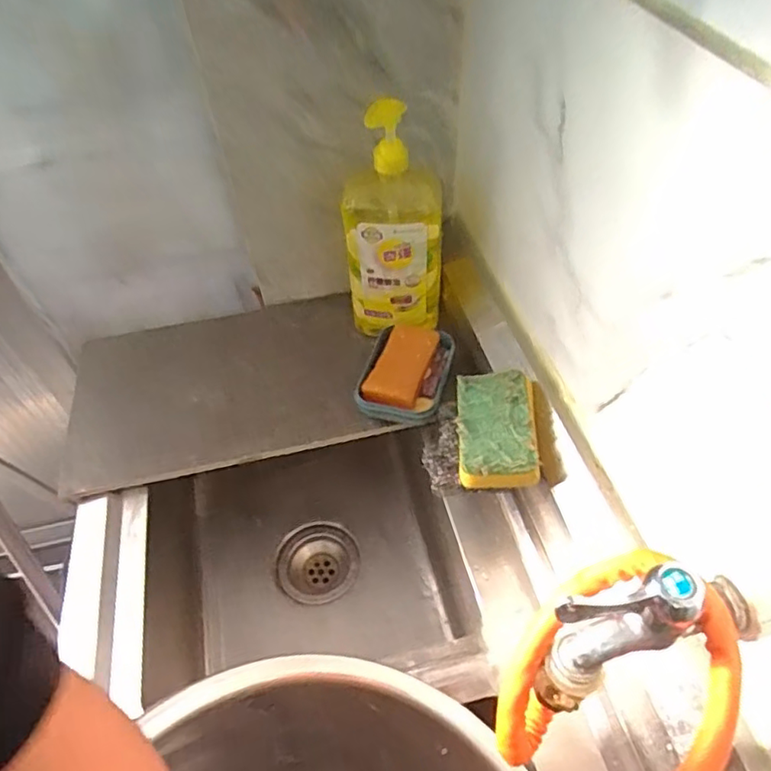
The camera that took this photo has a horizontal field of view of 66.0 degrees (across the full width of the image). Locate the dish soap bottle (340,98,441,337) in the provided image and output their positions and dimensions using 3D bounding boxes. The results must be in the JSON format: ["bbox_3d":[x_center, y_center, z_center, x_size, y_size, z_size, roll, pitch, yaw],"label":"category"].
[{"bbox_3d":[0.009,-0.183,0.668,0.116,0.237,0.085,-12,51,-6],"label":"dish soap bottle"}]

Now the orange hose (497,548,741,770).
[{"bbox_3d":[0.105,0.185,0.309,0.096,0.054,0.210,30,96,30],"label":"orange hose"}]

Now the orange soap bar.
[{"bbox_3d":[0.019,-0.019,0.690,0.058,0.034,0.120,14,53,15],"label":"orange soap bar"}]

